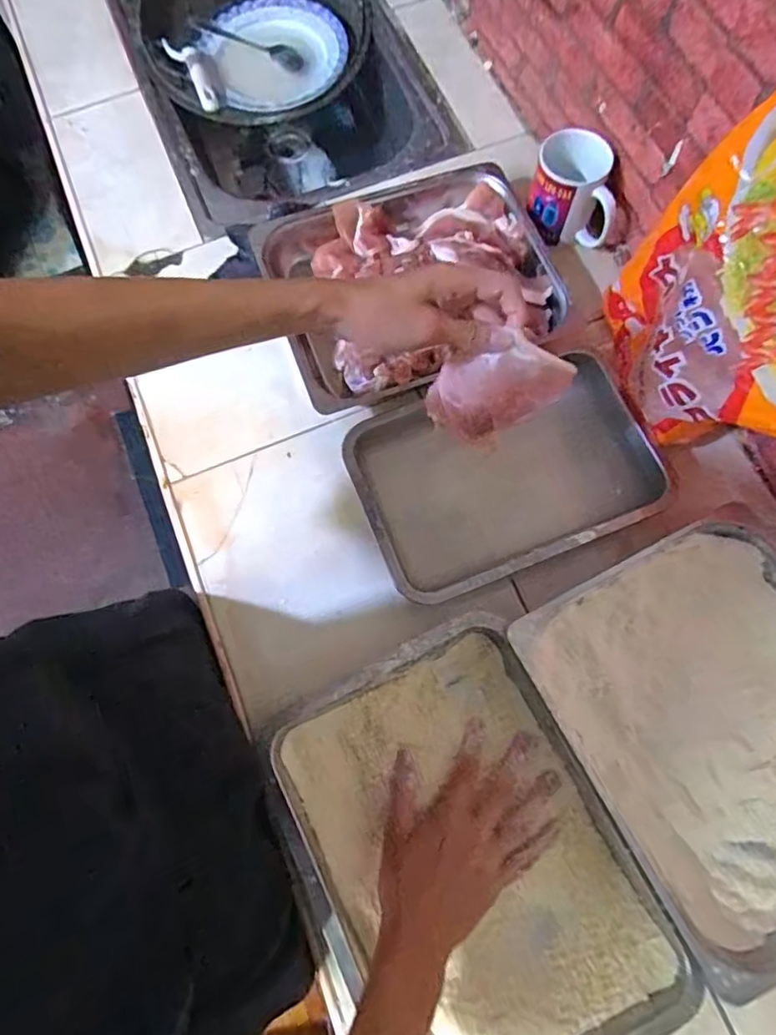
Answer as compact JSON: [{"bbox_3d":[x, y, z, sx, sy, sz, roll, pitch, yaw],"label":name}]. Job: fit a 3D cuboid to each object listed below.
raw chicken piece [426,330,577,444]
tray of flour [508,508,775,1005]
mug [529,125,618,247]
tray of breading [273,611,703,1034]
[{"bbox_3d":[0.085,-0.112,0.506,0.082,0.158,0.040,27,61,-26],"label":"raw chicken piece"},{"bbox_3d":[0.292,0.178,0.498,0.255,0.059,0.310,-27,74,-7],"label":"tray of flour"},{"bbox_3d":[0.220,-0.387,0.675,0.098,0.090,0.073,14,74,5],"label":"mug"},{"bbox_3d":[0.068,0.291,0.497,0.241,0.048,0.343,-27,74,-7],"label":"tray of breading"}]

